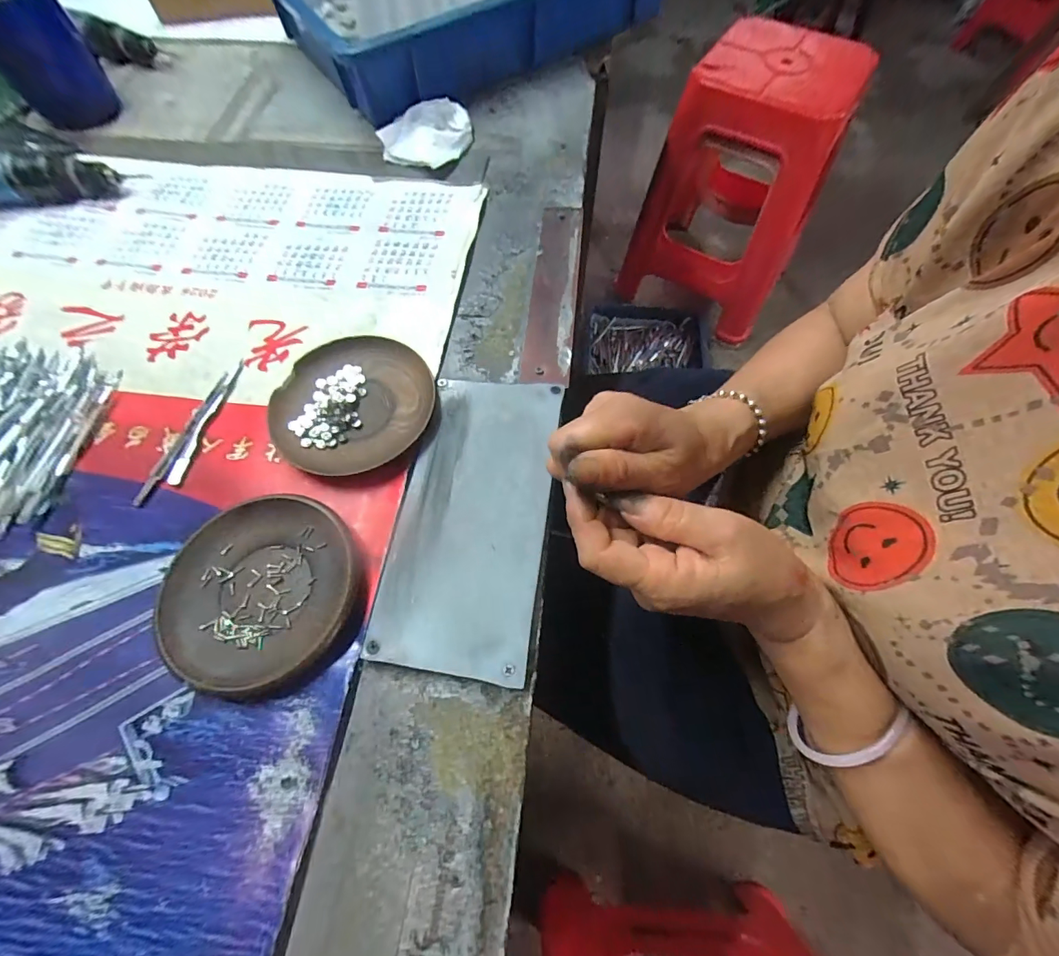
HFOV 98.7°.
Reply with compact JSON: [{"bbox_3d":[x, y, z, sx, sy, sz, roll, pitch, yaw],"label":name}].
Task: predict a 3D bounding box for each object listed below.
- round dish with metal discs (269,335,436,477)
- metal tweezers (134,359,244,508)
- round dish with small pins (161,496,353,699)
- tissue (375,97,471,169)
[{"bbox_3d":[-0.128,-0.055,0.331,0.113,0.015,0.108,-1,64,1],"label":"round dish with metal discs"},{"bbox_3d":[-0.245,-0.038,0.330,0.025,0.007,0.123,9,65,6],"label":"metal tweezers"},{"bbox_3d":[-0.161,0.066,0.274,0.109,0.015,0.109,-1,64,1],"label":"round dish with small pins"},{"bbox_3d":[-0.098,-0.357,0.467,0.074,0.022,0.091,24,67,13],"label":"tissue"}]

